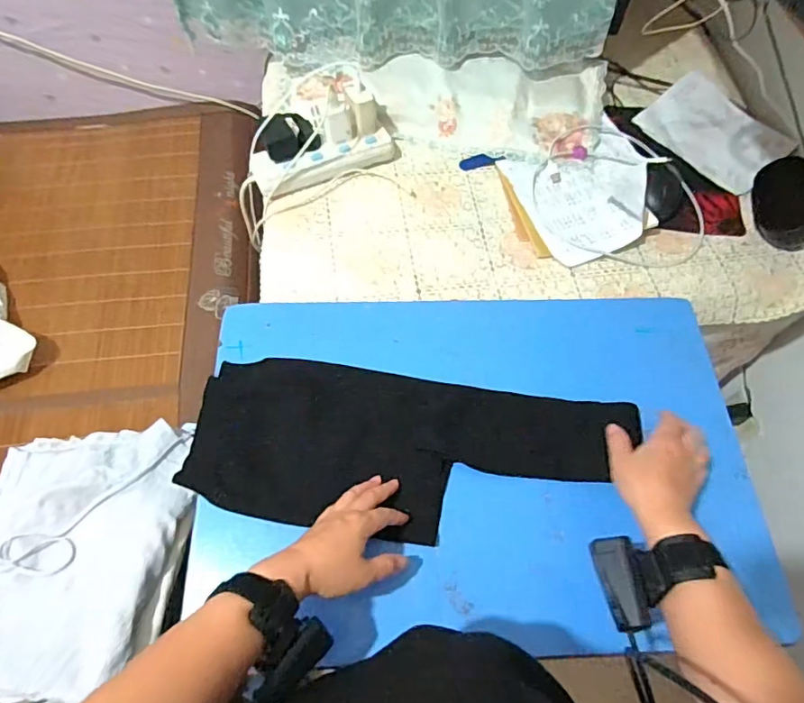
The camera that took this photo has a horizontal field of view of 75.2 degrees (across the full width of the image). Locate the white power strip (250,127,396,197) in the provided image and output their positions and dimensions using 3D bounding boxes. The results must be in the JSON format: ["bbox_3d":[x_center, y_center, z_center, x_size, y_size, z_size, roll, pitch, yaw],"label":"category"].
[{"bbox_3d":[-0.113,-0.285,0.771,0.213,0.041,0.068,-21,65,-12],"label":"white power strip"}]

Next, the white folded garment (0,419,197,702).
[{"bbox_3d":[-0.393,0.234,0.636,0.233,0.046,0.309,3,63,0],"label":"white folded garment"}]

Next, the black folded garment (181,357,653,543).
[{"bbox_3d":[0.018,0.103,0.581,0.482,0.014,0.190,1,63,-3],"label":"black folded garment"}]

